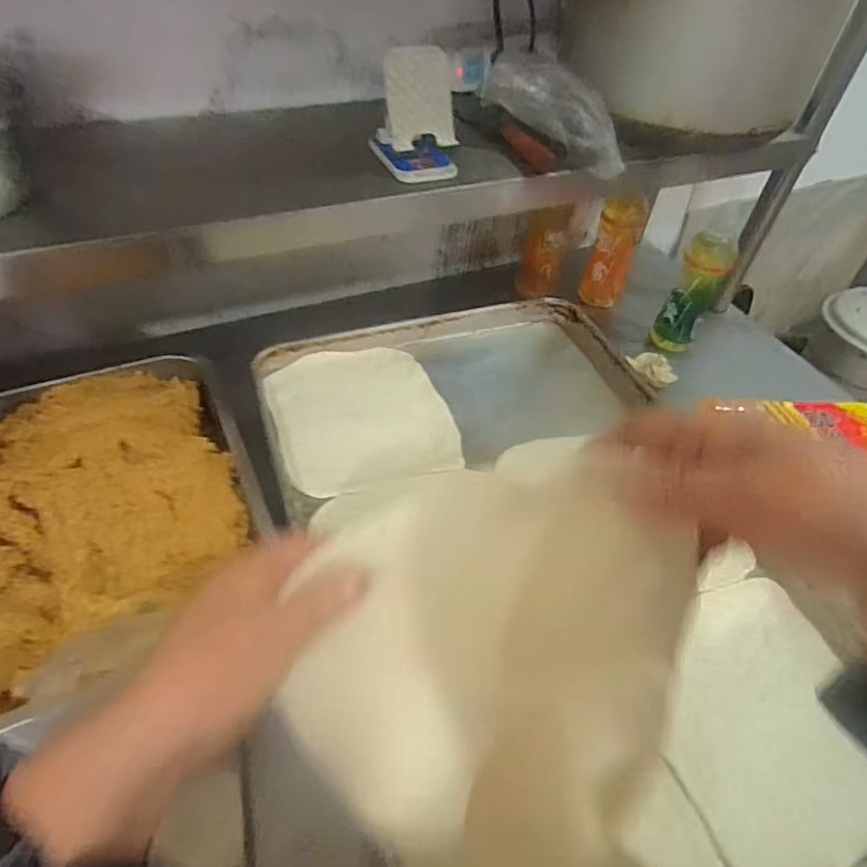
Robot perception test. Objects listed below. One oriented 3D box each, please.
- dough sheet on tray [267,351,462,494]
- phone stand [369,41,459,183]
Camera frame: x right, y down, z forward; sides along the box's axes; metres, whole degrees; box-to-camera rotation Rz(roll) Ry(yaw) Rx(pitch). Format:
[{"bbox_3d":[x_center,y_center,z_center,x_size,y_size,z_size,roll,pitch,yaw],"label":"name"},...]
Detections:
[{"bbox_3d":[-0.077,-0.021,0.622,0.172,0.015,0.179,-13,50,-16],"label":"dough sheet on tray"},{"bbox_3d":[-0.022,-0.354,0.644,0.076,0.109,0.112,-11,49,-15],"label":"phone stand"}]

